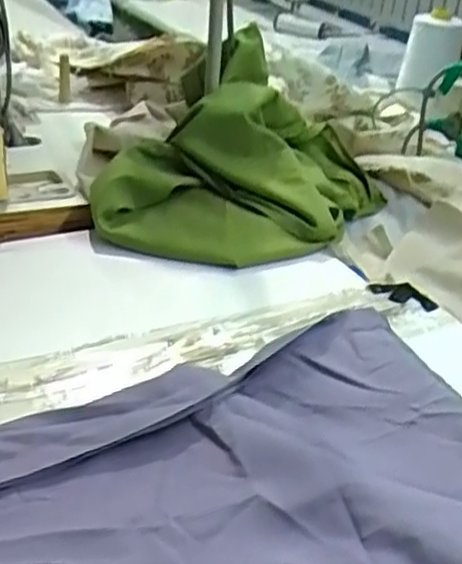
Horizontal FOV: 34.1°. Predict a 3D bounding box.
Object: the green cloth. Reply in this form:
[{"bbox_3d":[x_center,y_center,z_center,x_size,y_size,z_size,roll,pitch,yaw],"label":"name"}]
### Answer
[{"bbox_3d":[0.025,-0.167,0.867,0.270,0.154,0.335,17,34,15],"label":"green cloth"}]

